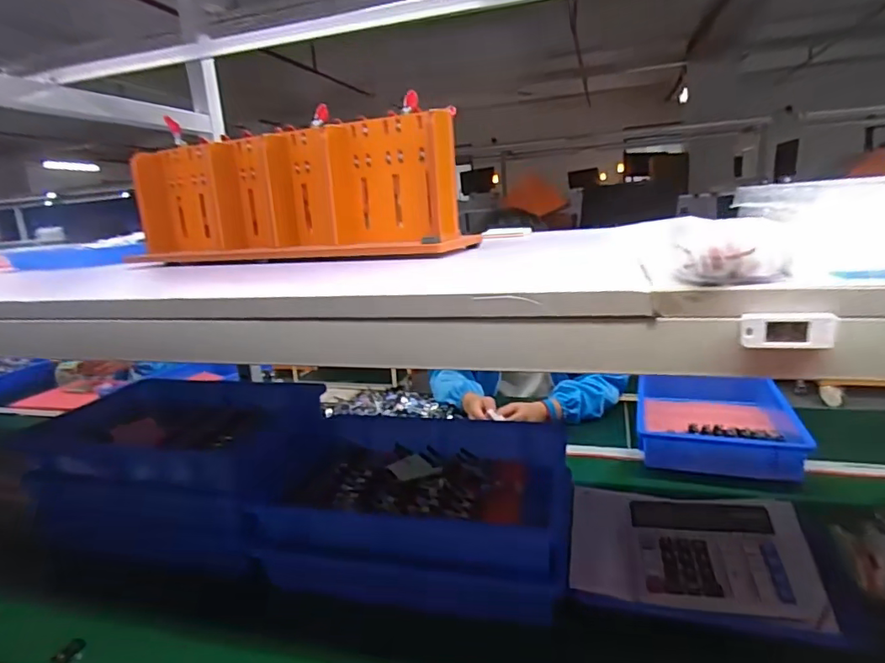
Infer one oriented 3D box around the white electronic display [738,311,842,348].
[{"bbox_3d":[0.203,-0.001,0.308,0.048,0.021,0.008,1,15,18],"label":"white electronic display"}]

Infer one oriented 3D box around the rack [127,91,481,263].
[{"bbox_3d":[-0.236,-0.198,0.772,0.548,0.178,0.166,0,14,15],"label":"rack"}]

